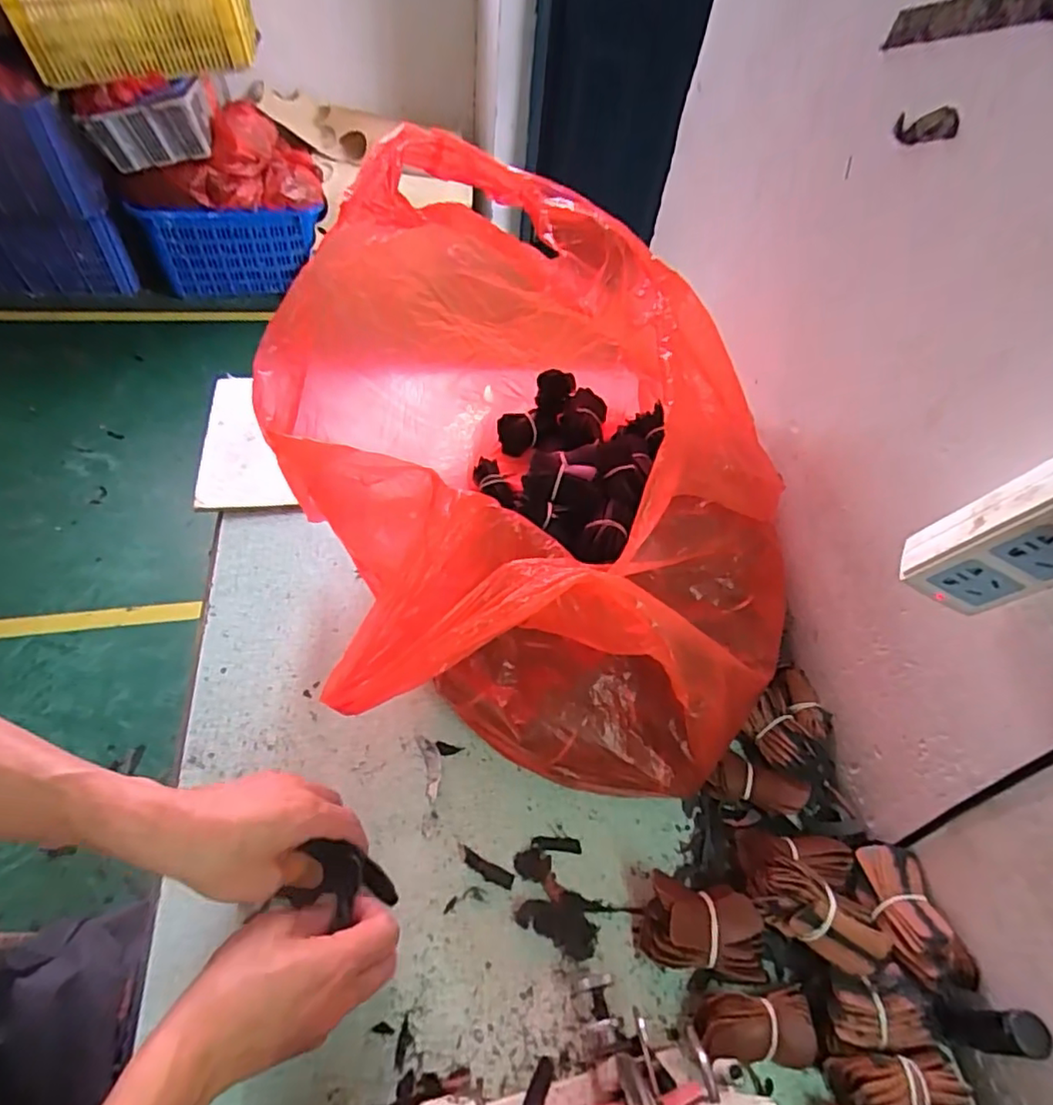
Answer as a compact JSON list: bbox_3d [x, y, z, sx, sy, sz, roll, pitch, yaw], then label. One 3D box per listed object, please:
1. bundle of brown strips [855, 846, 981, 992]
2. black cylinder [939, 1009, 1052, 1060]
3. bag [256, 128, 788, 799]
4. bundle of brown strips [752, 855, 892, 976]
[{"bbox_3d":[0.279,0.259,0.442,0.048,0.030,0.094,-7,53,-11],"label":"bundle of brown strips"},{"bbox_3d":[0.307,0.318,0.406,0.026,0.084,0.025,3,51,-4],"label":"black cylinder"},{"bbox_3d":[0.027,-0.088,0.542,0.476,0.311,0.506,33,56,19],"label":"bag"},{"bbox_3d":[0.205,0.257,0.428,0.082,0.041,0.042,33,56,19],"label":"bundle of brown strips"}]

